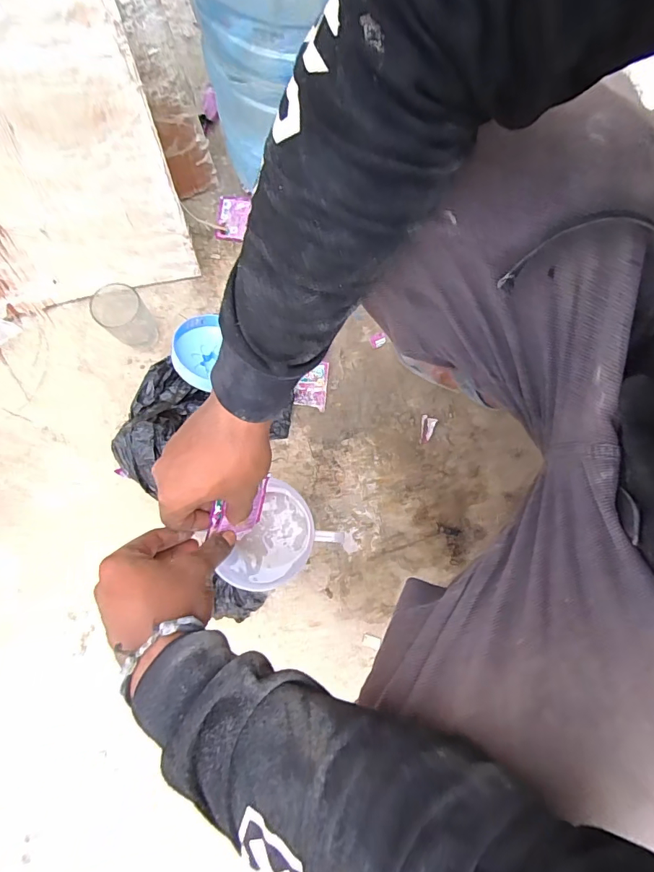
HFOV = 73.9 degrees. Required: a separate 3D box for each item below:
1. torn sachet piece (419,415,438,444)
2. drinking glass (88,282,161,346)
[{"bbox_3d":[0.146,-0.009,0.641,0.022,0.007,0.042,20,78,4],"label":"torn sachet piece"},{"bbox_3d":[-0.283,-0.167,0.620,0.061,0.089,0.077,-39,81,-8],"label":"drinking glass"}]

